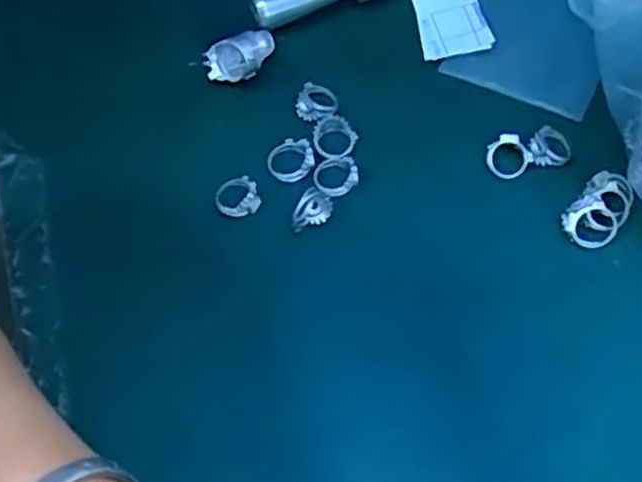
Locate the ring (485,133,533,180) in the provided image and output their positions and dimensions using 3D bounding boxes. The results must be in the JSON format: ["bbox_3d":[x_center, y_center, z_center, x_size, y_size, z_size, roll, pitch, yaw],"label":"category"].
[{"bbox_3d":[0.093,-0.042,0.366,0.021,0.006,0.021,1,96,5],"label":"ring"}]

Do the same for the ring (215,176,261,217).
[{"bbox_3d":[-0.042,-0.022,0.361,0.021,0.006,0.020,-1,60,2],"label":"ring"}]

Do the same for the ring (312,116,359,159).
[{"bbox_3d":[0.006,-0.054,0.375,0.022,0.004,0.025,-29,63,-13],"label":"ring"}]

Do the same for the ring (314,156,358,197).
[{"bbox_3d":[0.007,-0.033,0.364,0.022,0.004,0.020,-1,60,2],"label":"ring"}]

